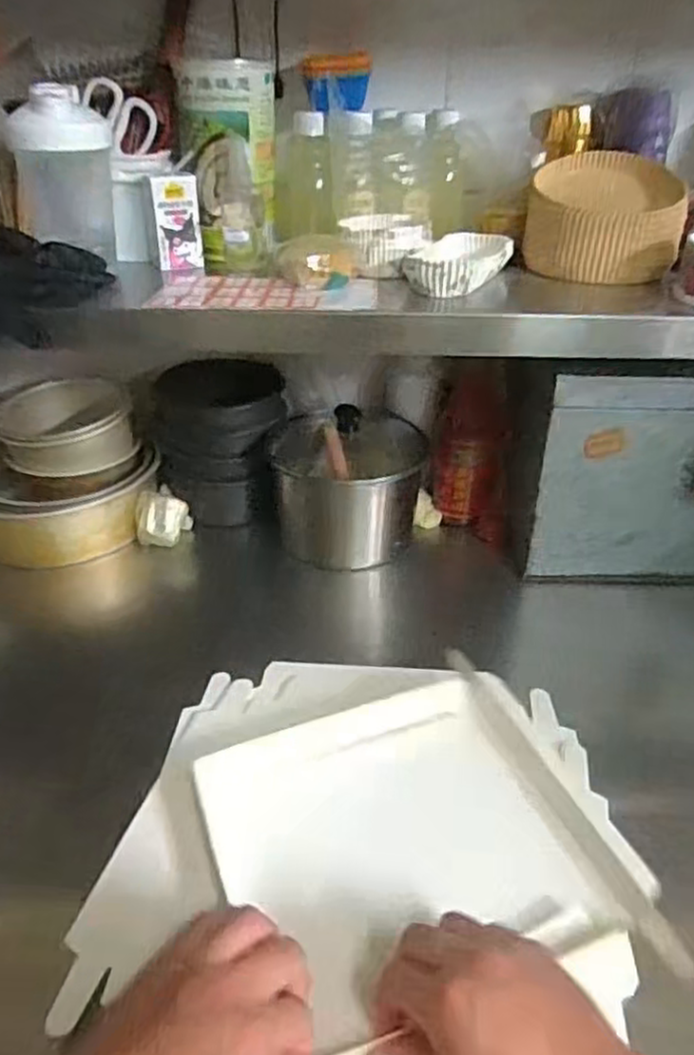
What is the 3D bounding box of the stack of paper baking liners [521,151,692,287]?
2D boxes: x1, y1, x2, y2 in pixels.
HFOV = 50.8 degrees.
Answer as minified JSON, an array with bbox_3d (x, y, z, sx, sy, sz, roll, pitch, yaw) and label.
[{"bbox_3d":[0.256,-0.310,0.733,0.146,0.092,0.132,8,34,10],"label":"stack of paper baking liners"}]

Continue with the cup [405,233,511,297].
[{"bbox_3d":[0.103,-0.254,0.702,0.082,0.029,0.130,16,36,21],"label":"cup"}]

